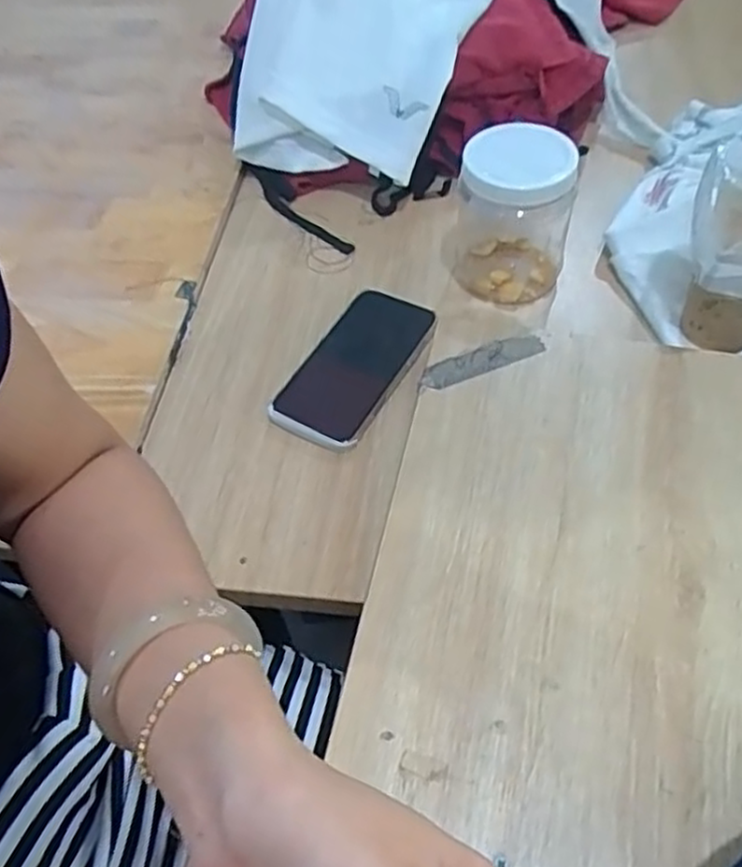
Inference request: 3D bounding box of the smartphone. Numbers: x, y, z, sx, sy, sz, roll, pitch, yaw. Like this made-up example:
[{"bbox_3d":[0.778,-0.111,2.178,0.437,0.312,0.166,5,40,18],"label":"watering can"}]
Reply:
[{"bbox_3d":[-0.013,-0.060,0.604,0.080,0.015,0.161,23,58,20],"label":"smartphone"}]

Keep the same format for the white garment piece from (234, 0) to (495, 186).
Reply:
[{"bbox_3d":[0.012,-0.433,0.733,0.206,0.083,0.357,19,82,6],"label":"white garment piece"}]

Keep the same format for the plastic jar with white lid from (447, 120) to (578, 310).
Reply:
[{"bbox_3d":[0.121,-0.197,0.632,0.103,0.116,0.101,9,54,10],"label":"plastic jar with white lid"}]

